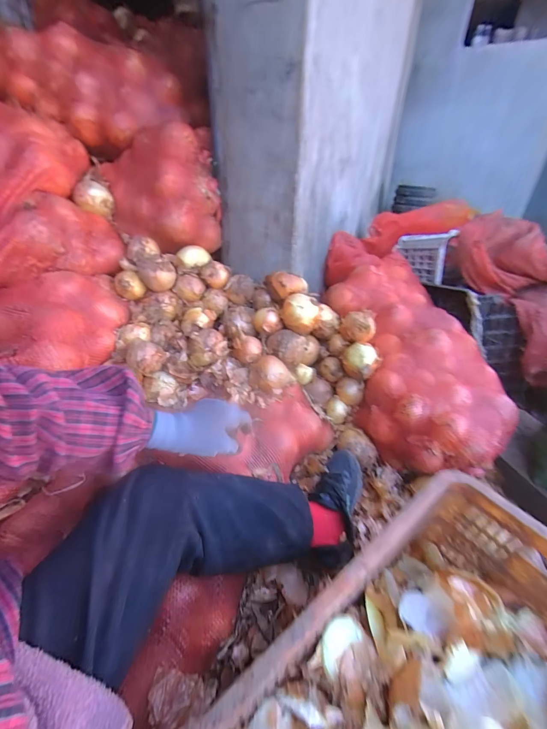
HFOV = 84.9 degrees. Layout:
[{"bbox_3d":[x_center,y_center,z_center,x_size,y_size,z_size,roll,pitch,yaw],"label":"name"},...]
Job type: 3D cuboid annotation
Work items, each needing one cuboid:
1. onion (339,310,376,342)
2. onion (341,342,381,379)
[{"bbox_3d":[0.228,-0.112,0.813,0.088,0.068,0.084,8,36,9],"label":"onion"},{"bbox_3d":[0.225,-0.005,0.781,0.093,0.078,0.083,11,37,13],"label":"onion"}]

